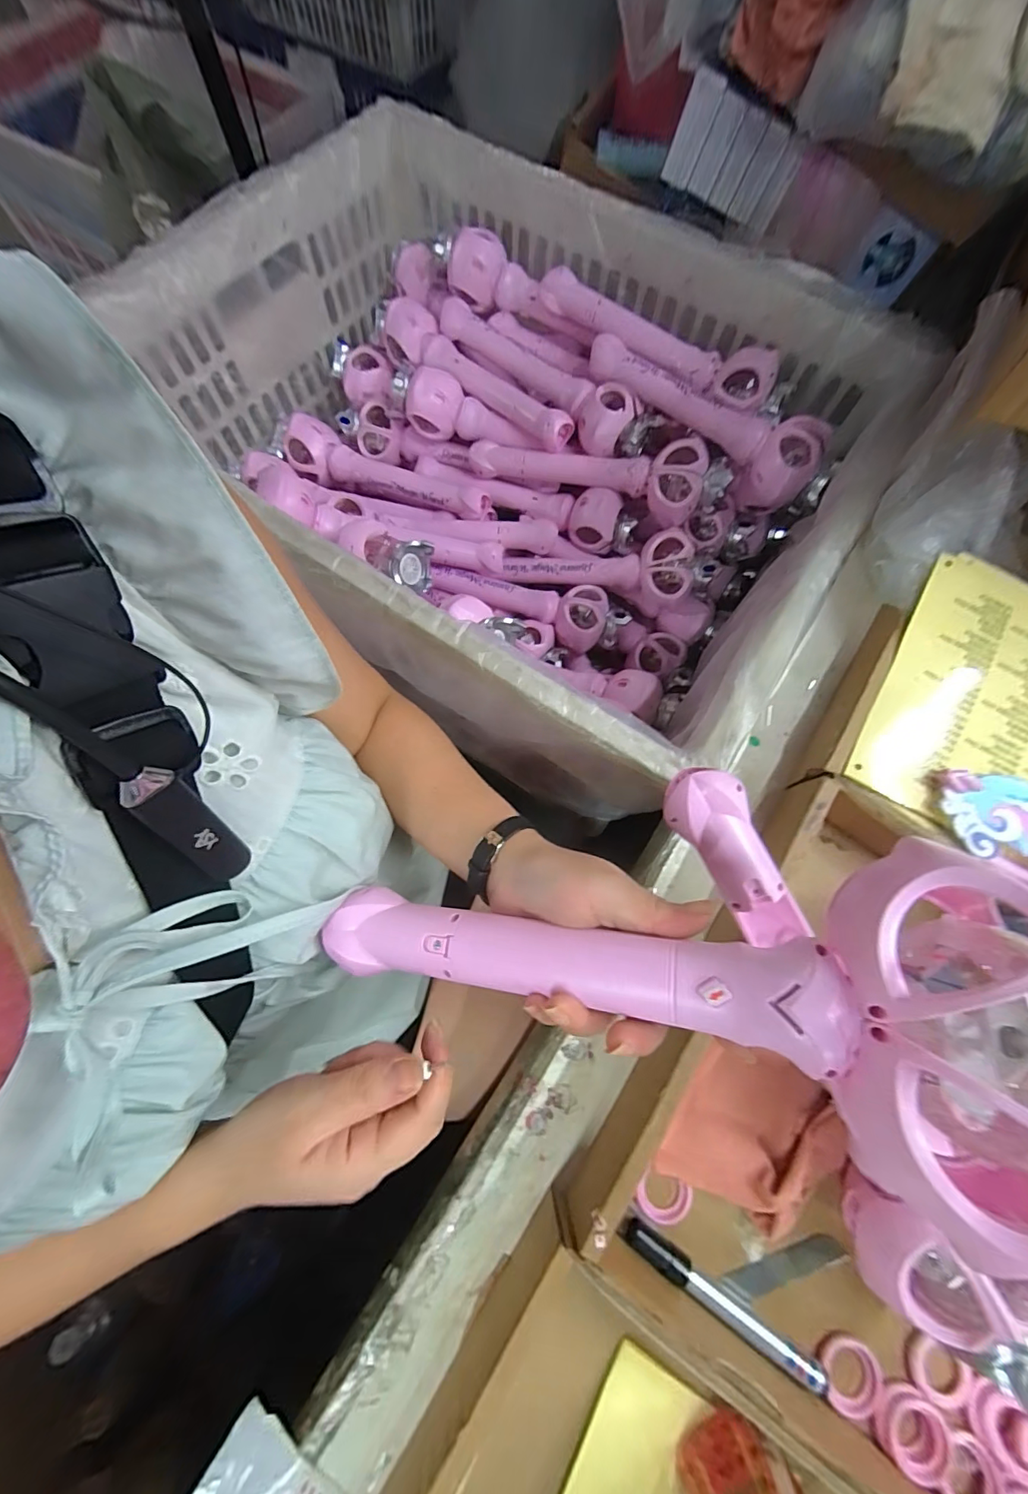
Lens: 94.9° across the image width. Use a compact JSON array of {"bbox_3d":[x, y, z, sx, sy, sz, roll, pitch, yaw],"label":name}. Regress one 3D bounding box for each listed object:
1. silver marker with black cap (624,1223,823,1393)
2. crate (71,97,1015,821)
[{"bbox_3d":[0.132,0.348,0.294,0.135,0.011,0.016,33,74,8],"label":"silver marker with black cap"},{"bbox_3d":[0.004,-0.377,0.638,0.820,0.288,0.631,40,75,10],"label":"crate"}]

